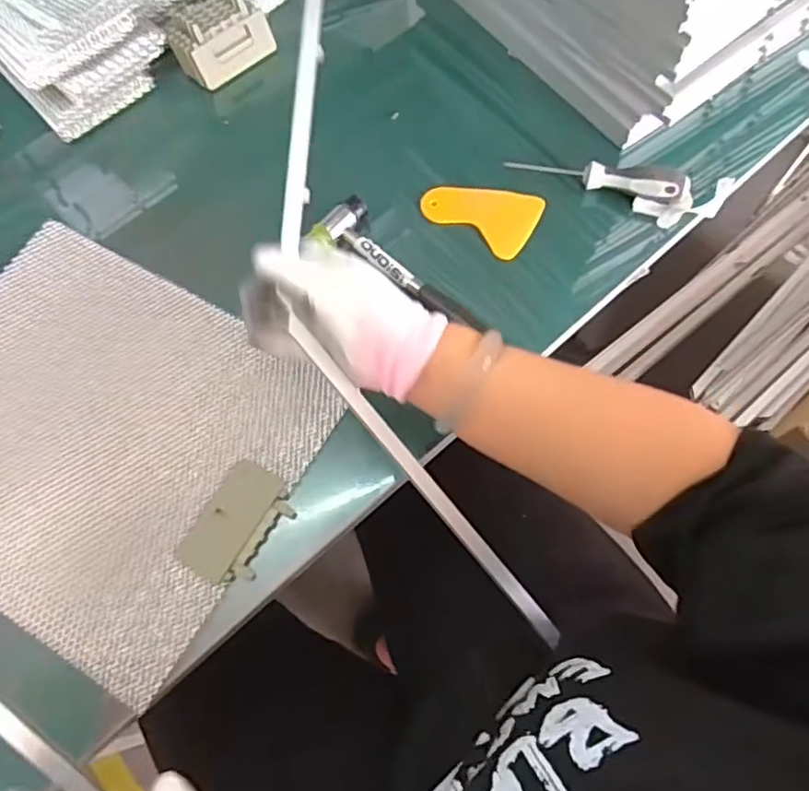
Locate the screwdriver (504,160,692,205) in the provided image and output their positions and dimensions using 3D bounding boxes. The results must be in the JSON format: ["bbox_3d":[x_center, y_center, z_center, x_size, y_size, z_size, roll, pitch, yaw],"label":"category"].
[{"bbox_3d":[0.169,-0.192,0.560,0.153,0.023,0.031,8,68,7],"label":"screwdriver"}]

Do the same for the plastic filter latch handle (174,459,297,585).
[{"bbox_3d":[-0.124,0.095,0.473,0.057,0.004,0.087,29,72,14],"label":"plastic filter latch handle"}]

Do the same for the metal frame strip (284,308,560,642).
[{"bbox_3d":[0.019,0.068,0.452,0.012,0.010,0.285,-41,97,-13],"label":"metal frame strip"}]

